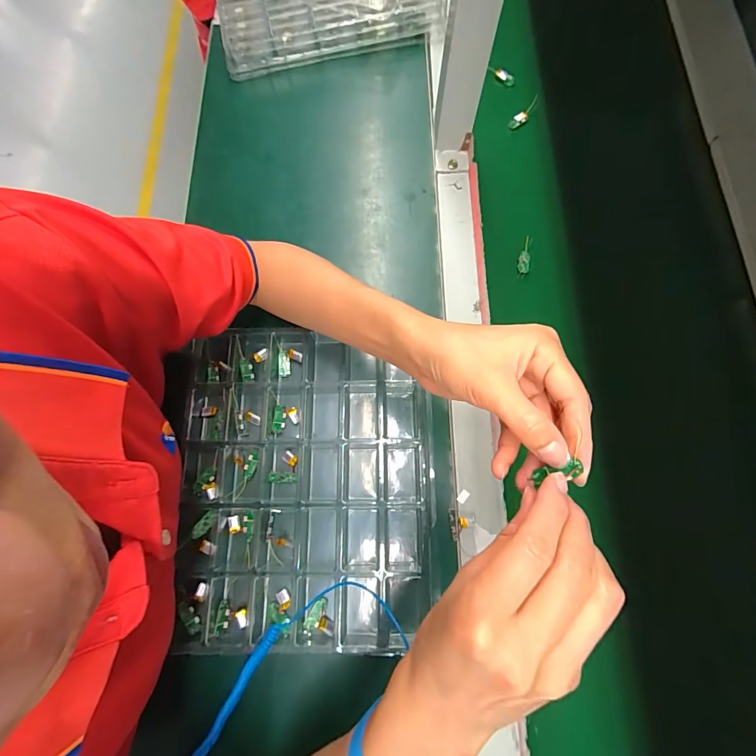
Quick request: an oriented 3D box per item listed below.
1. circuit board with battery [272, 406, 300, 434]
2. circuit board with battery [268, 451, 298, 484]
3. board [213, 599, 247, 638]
[{"bbox_3d":[-0.094,0.042,0.406,0.026,0.005,0.026,3,74,3],"label":"circuit board with battery"},{"bbox_3d":[-0.092,0.087,0.393,0.025,0.009,0.030,3,74,3],"label":"circuit board with battery"},{"bbox_3d":[-0.131,0.215,0.359,0.026,0.013,0.027,6,75,4],"label":"board"}]

